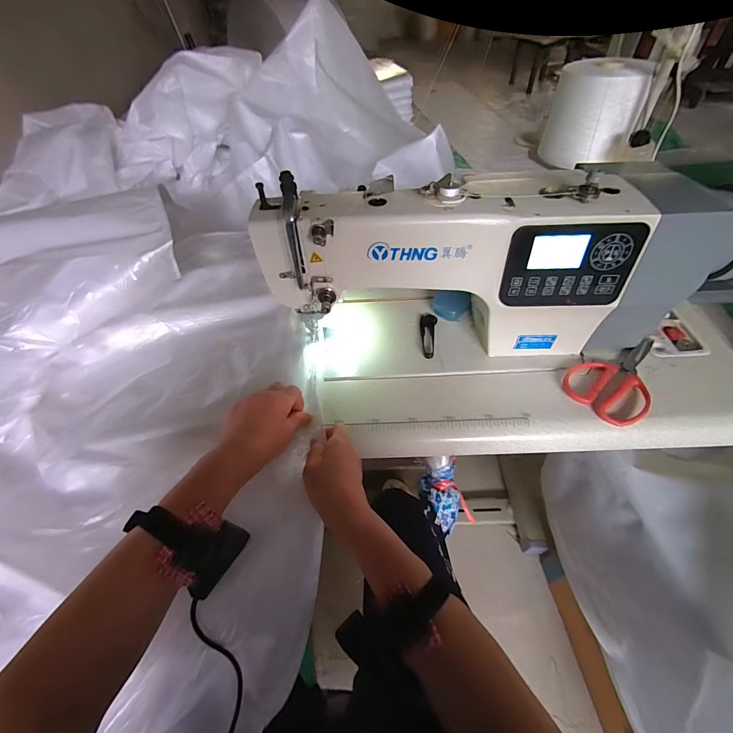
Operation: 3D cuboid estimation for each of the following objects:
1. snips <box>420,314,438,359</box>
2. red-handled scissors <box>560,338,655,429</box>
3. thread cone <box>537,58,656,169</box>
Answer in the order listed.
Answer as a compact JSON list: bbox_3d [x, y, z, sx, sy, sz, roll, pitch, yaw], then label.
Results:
[{"bbox_3d":[0.099,-0.052,0.590,0.028,0.006,0.099,7,52,9],"label":"snips"},{"bbox_3d":[0.369,0.009,0.519,0.180,0.013,0.103,-33,56,-21],"label":"red-handled scissors"},{"bbox_3d":[0.424,-0.480,0.693,0.137,0.149,0.148,11,52,12],"label":"thread cone"}]

